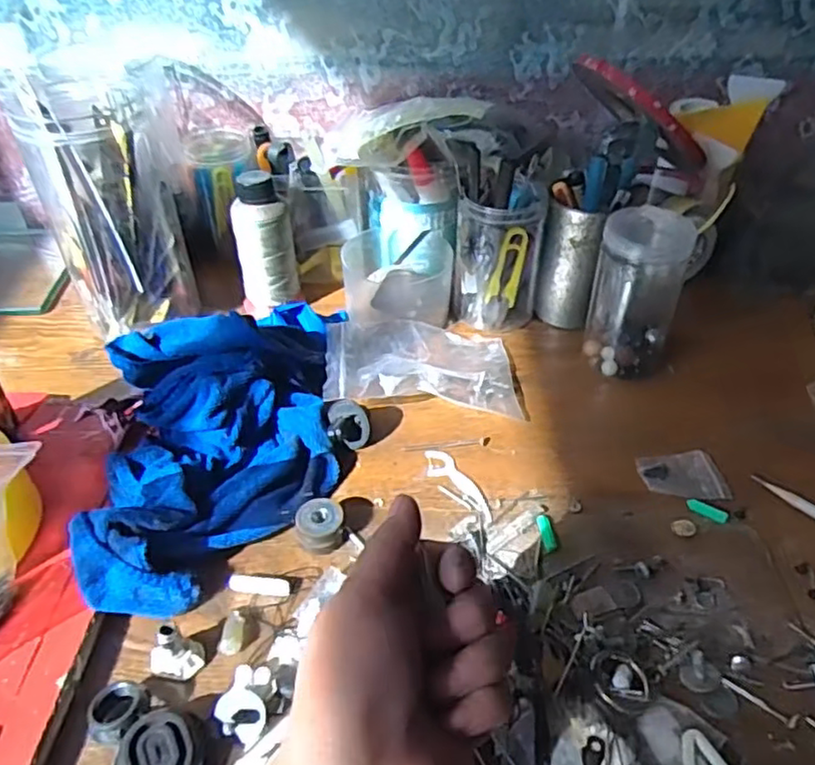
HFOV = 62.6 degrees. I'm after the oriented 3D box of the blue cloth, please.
[{"bbox_3d":[-0.128,0.012,0.464,0.154,0.060,0.282,-5,38,-4],"label":"blue cloth"}]

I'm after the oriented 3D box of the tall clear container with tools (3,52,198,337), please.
[{"bbox_3d":[-0.250,-0.159,0.564,0.097,0.203,0.126,-15,40,-17],"label":"tall clear container with tools"}]

